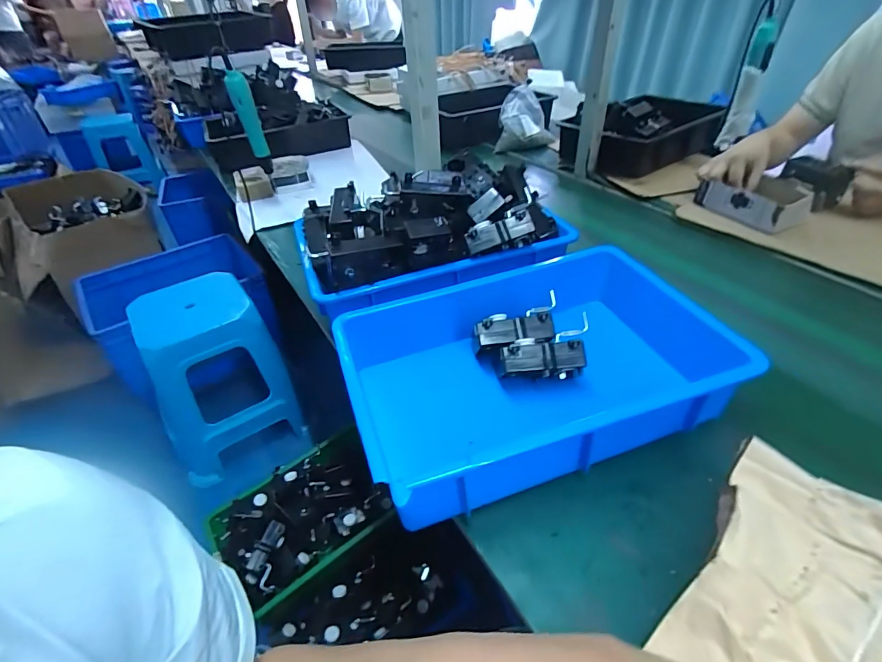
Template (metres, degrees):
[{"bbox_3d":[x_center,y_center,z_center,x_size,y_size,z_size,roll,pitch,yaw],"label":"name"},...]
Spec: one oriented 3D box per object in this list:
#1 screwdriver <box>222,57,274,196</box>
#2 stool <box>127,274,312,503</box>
[{"bbox_3d":[-0.386,-0.416,0.875,0.042,0.221,0.044,-18,42,-18],"label":"screwdriver"},{"bbox_3d":[-0.651,0.153,1.300,0.332,0.509,0.362,-23,43,-23],"label":"stool"}]

